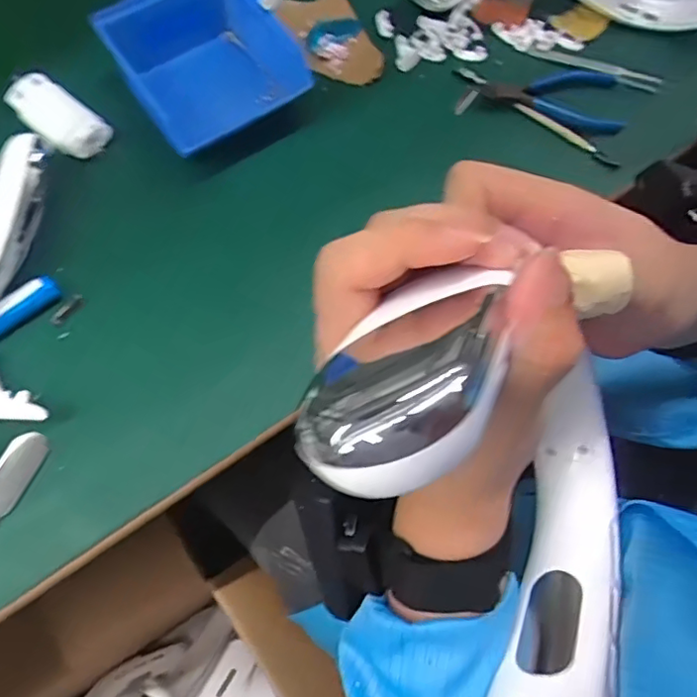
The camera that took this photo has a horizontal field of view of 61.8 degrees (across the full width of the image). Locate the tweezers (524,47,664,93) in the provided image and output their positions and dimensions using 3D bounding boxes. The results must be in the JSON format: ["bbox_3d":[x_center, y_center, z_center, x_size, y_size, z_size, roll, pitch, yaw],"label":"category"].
[{"bbox_3d":[0.198,-0.226,0.465,0.110,0.004,0.014,17,71,5],"label":"tweezers"}]

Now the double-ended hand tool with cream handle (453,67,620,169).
[{"bbox_3d":[0.147,-0.183,0.455,0.145,0.010,0.010,34,73,10],"label":"double-ended hand tool with cream handle"}]

